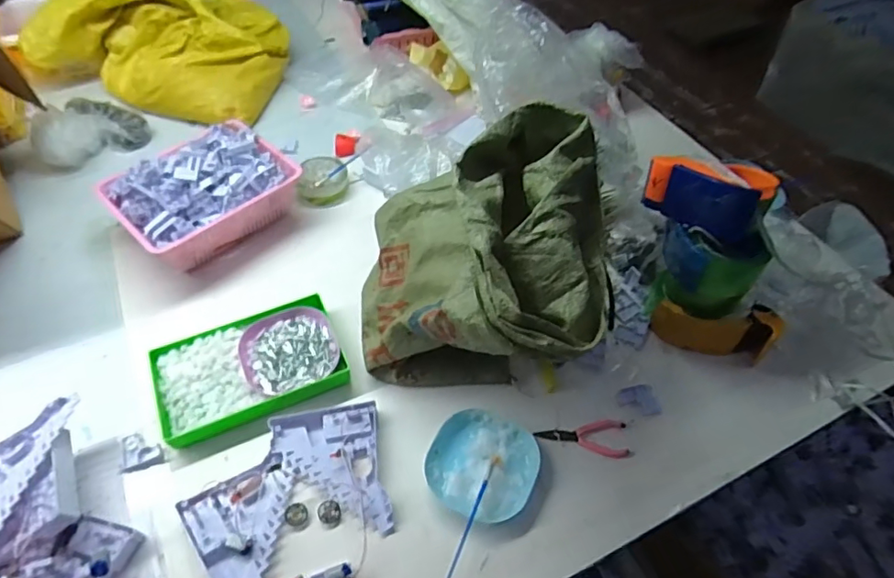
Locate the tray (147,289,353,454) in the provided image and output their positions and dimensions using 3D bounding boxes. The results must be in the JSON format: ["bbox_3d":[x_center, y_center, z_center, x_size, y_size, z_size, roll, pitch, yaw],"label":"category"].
[{"bbox_3d":[-0.270,0.106,0.765,0.239,0.031,0.144,-19,53,-15],"label":"tray"}]

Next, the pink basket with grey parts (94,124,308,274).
[{"bbox_3d":[-0.395,-0.151,0.920,0.196,0.113,0.252,36,59,26],"label":"pink basket with grey parts"}]

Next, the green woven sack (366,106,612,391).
[{"bbox_3d":[0.030,-0.007,0.684,0.294,0.292,0.281,-1,51,-1],"label":"green woven sack"}]

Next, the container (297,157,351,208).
[{"bbox_3d":[-0.222,-0.197,1.006,0.082,0.033,0.095,-1,51,0],"label":"container"}]

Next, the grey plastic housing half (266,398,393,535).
[{"bbox_3d":[-0.142,0.221,0.678,0.128,0.020,0.157,-10,52,-8],"label":"grey plastic housing half"}]

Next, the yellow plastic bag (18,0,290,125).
[{"bbox_3d":[-0.573,-0.530,1.168,0.433,0.188,0.318,16,53,12],"label":"yellow plastic bag"}]

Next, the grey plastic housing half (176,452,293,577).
[{"bbox_3d":[-0.225,0.271,0.636,0.118,0.025,0.129,-26,55,-20],"label":"grey plastic housing half"}]

